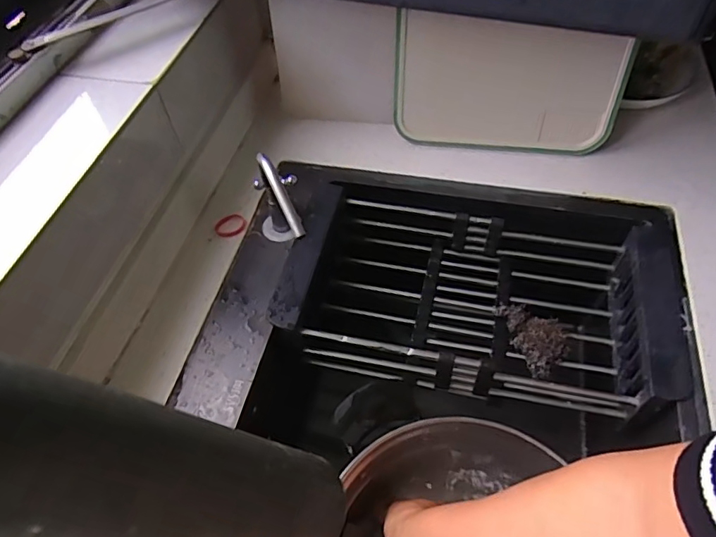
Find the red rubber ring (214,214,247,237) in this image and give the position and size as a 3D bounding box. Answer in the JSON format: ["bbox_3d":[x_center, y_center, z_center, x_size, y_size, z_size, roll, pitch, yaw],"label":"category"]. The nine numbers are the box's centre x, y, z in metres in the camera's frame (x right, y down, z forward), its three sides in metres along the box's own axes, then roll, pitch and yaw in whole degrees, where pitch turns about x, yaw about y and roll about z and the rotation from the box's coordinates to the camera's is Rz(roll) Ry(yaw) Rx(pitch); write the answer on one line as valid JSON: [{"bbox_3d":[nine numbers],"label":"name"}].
[{"bbox_3d":[-0.142,-0.048,0.573,0.035,0.004,0.032,-2,53,2],"label":"red rubber ring"}]

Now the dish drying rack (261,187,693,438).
[{"bbox_3d":[0.120,0.031,0.552,0.379,0.090,0.202,10,54,11],"label":"dish drying rack"}]

